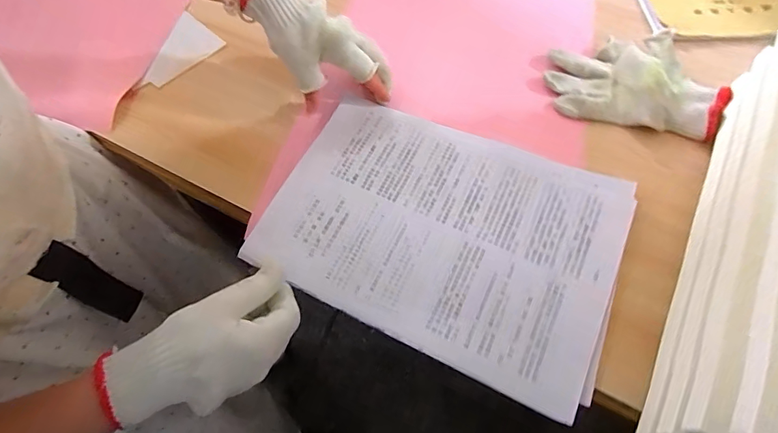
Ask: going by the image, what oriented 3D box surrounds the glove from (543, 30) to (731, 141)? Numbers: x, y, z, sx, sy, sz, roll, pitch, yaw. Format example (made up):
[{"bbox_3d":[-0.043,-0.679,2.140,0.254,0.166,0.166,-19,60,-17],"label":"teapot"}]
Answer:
[{"bbox_3d":[0.258,-0.143,0.448,0.167,0.027,0.113,9,63,4],"label":"glove"}]

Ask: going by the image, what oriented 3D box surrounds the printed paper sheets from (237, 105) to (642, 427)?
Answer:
[{"bbox_3d":[0.048,0.007,0.380,0.296,0.015,0.214,24,65,12],"label":"printed paper sheets"}]

